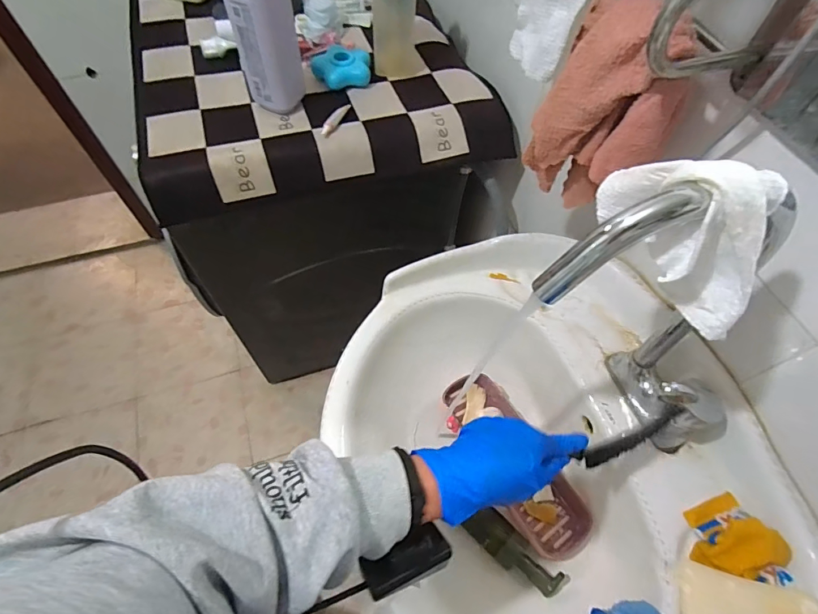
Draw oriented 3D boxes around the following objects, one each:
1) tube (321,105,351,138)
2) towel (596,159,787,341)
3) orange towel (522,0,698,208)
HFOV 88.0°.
[{"bbox_3d":[-0.116,-0.303,0.680,0.018,0.011,0.089,17,60,8],"label":"tube"},{"bbox_3d":[0.192,-0.054,0.295,0.126,0.095,0.062,30,62,15],"label":"towel"},{"bbox_3d":[0.201,-0.199,0.439,0.131,0.193,0.073,38,65,19],"label":"orange towel"}]

